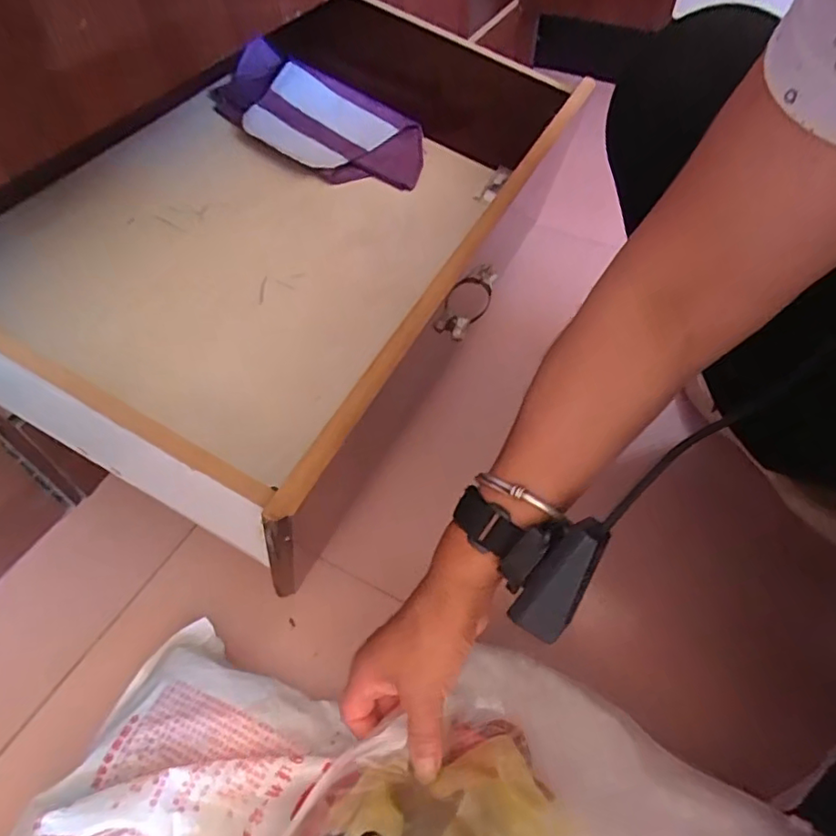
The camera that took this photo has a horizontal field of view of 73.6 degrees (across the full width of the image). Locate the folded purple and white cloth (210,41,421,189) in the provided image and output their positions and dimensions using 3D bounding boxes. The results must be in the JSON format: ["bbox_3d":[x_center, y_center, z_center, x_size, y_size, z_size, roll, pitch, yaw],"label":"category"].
[{"bbox_3d":[-0.114,-0.357,0.681,0.251,0.079,0.139,25,55,-3],"label":"folded purple and white cloth"}]

